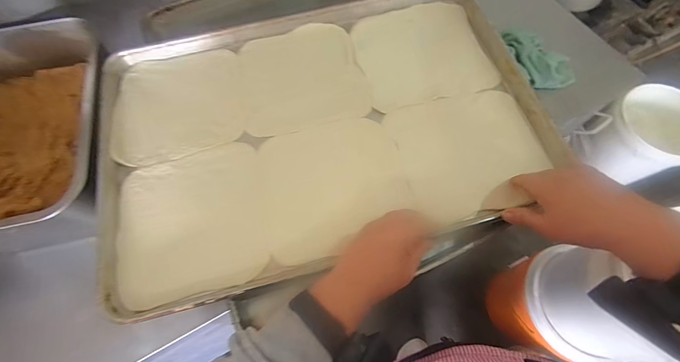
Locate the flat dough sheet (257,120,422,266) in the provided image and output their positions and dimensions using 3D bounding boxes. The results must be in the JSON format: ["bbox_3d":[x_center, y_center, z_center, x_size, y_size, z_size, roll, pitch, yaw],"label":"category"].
[{"bbox_3d":[-0.007,0.005,0.434,0.190,0.016,0.176,-13,67,-5],"label":"flat dough sheet"}]

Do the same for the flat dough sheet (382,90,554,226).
[{"bbox_3d":[0.180,-0.045,0.441,0.195,0.019,0.177,-14,67,-5],"label":"flat dough sheet"}]

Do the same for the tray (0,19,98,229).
[{"bbox_3d":[-0.473,-0.081,0.476,0.262,0.079,0.347,-9,67,-3],"label":"tray"}]

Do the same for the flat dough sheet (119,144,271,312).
[{"bbox_3d":[-0.189,0.047,0.407,0.180,0.012,0.187,-15,67,-6],"label":"flat dough sheet"}]

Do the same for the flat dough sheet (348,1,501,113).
[{"bbox_3d":[0.127,-0.206,0.506,0.192,0.020,0.180,-13,67,-4],"label":"flat dough sheet"}]

